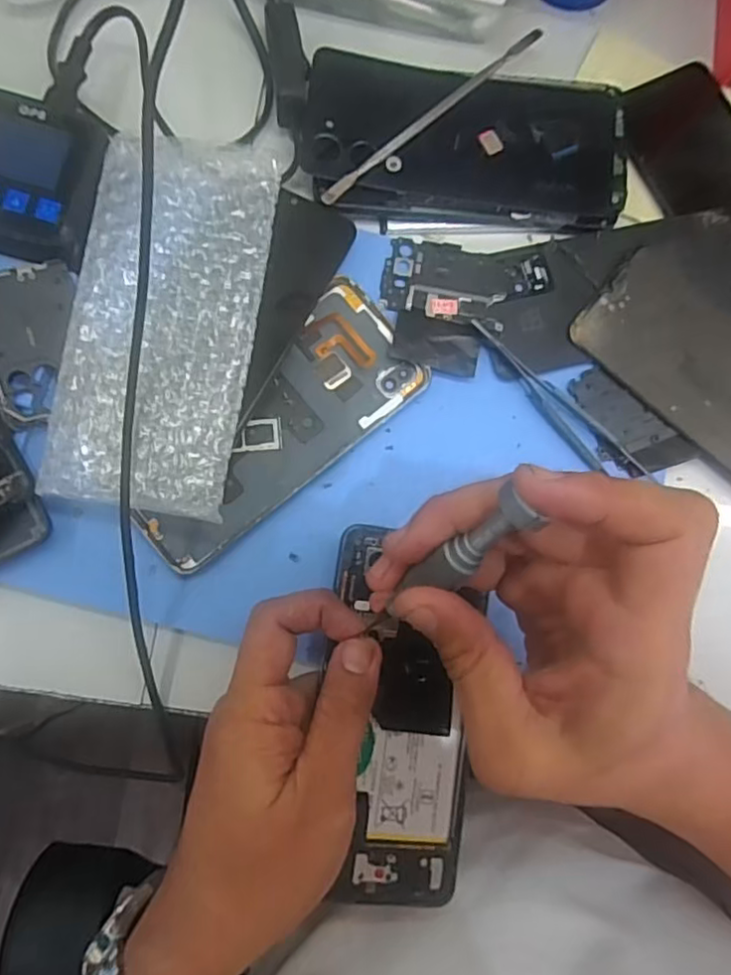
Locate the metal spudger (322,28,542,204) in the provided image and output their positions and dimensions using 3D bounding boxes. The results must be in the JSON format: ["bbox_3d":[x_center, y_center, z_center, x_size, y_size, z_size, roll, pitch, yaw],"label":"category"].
[{"bbox_3d":[0.038,-0.203,0.335,0.163,0.007,0.007,-44,87,-8],"label":"metal spudger"}]

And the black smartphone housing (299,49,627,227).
[{"bbox_3d":[0.055,-0.188,0.339,0.173,0.011,0.086,2,82,-4],"label":"black smartphone housing"}]

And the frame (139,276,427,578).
[{"bbox_3d":[-0.046,-0.032,0.311,0.157,0.006,0.066,-40,87,-8],"label":"frame"}]

